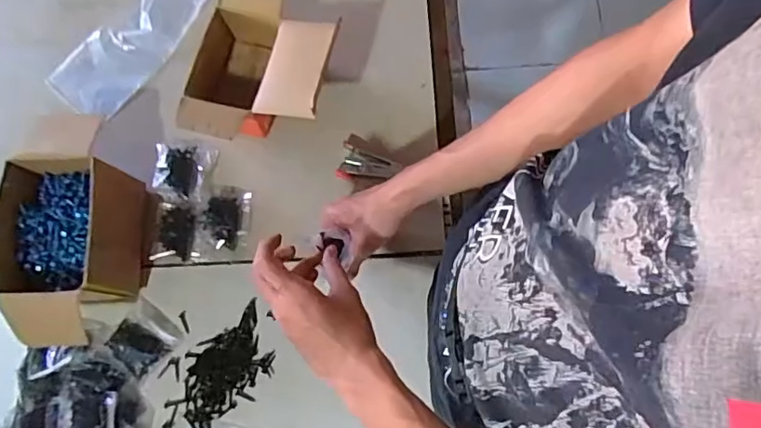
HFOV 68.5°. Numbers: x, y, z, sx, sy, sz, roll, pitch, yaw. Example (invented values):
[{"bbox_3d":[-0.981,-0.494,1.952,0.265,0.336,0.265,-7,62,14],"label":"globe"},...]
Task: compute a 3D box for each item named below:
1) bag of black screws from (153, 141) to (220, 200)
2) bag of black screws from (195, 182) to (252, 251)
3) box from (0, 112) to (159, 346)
[{"bbox_3d":[-0.243,-0.054,0.682,0.069,0.025,0.067,10,77,3],"label":"bag of black screws"},{"bbox_3d":[-0.188,0.001,0.662,0.060,0.034,0.078,3,76,2],"label":"bag of black screws"},{"bbox_3d":[-0.341,0.018,0.629,0.130,0.109,0.245,1,76,1],"label":"box"}]

